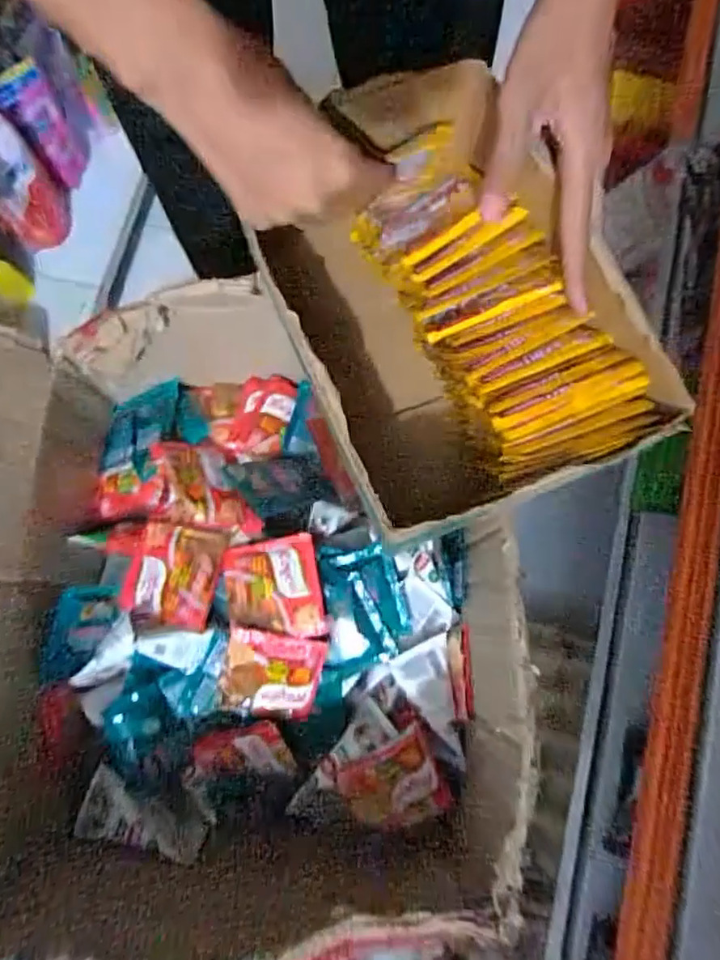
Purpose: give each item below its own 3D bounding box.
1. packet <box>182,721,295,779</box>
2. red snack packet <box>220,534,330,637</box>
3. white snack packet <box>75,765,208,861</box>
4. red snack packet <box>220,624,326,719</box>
[{"bbox_3d":[-0.101,0.222,0.477,0.087,0.010,0.048,-10,103,8],"label":"packet"},{"bbox_3d":[-0.071,0.089,0.475,0.076,0.012,0.080,-11,79,-3],"label":"red snack packet"},{"bbox_3d":[-0.176,0.272,0.479,0.104,0.021,0.050,10,79,2],"label":"white snack packet"},{"bbox_3d":[-0.072,0.156,0.473,0.074,0.010,0.073,10,105,-12],"label":"red snack packet"}]

